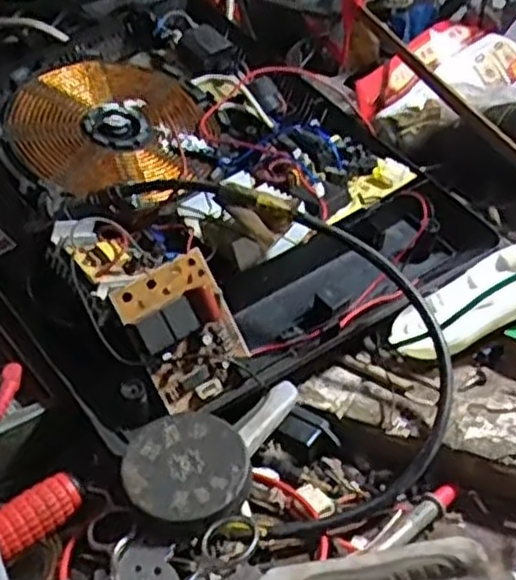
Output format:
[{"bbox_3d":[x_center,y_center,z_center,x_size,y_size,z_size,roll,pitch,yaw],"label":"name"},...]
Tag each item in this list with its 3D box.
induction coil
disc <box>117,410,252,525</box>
[{"bbox_3d":[-0.102,-0.112,0.524,0.129,0.013,0.152,22,49,4],"label":"induction coil"},{"bbox_3d":[-0.033,0.082,0.352,0.057,0.007,0.054,-2,46,2],"label":"disc"}]

